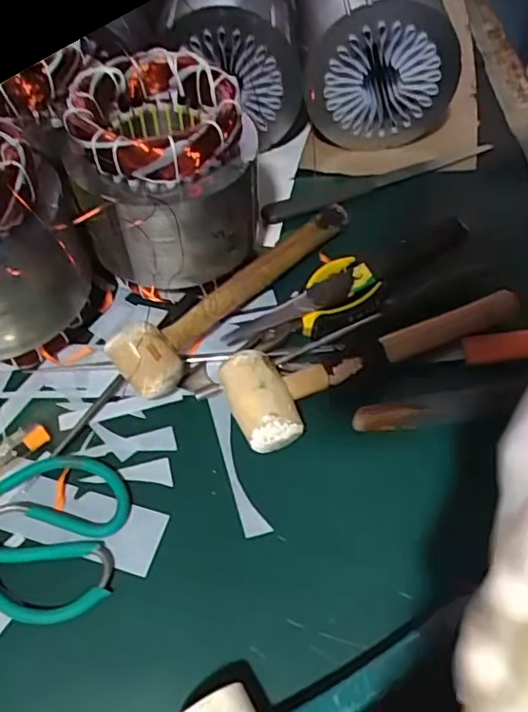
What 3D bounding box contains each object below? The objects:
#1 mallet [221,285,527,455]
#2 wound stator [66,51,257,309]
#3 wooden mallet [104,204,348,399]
[{"bbox_3d":[0.090,-0.012,0.453,0.254,0.036,0.068,-26,60,-17],"label":"mallet"},{"bbox_3d":[-0.078,-0.137,0.479,0.138,0.165,0.133,-5,56,-4],"label":"wound stator"},{"bbox_3d":[-0.015,-0.060,0.494,0.051,0.056,0.260,37,63,22],"label":"wooden mallet"}]

